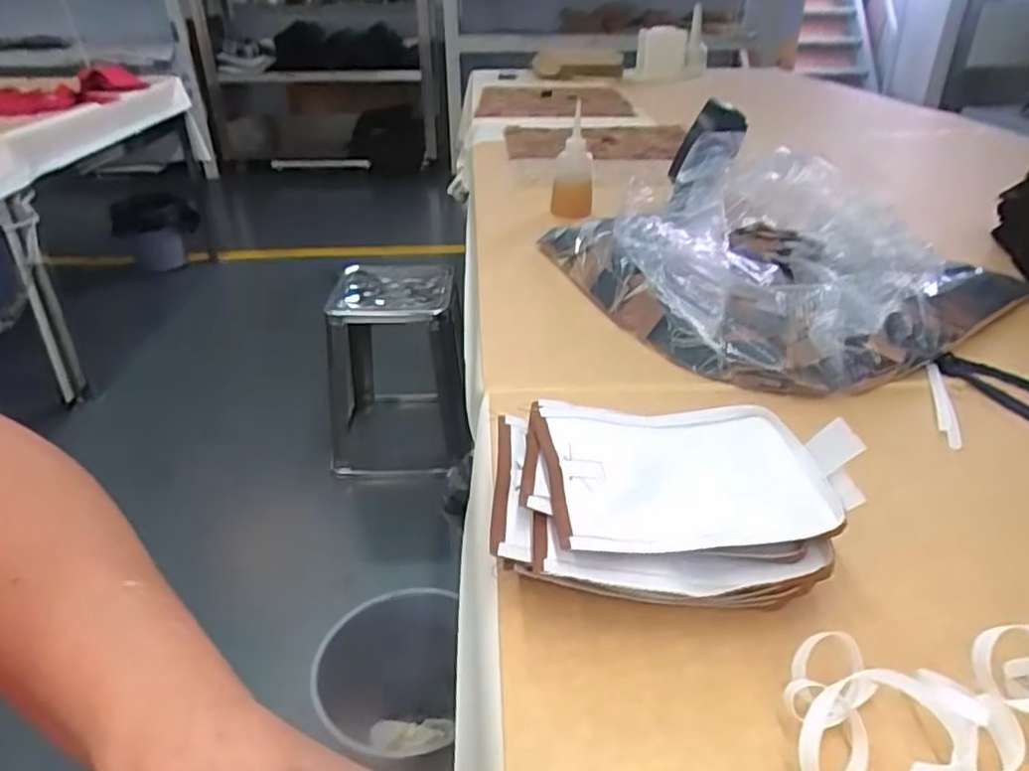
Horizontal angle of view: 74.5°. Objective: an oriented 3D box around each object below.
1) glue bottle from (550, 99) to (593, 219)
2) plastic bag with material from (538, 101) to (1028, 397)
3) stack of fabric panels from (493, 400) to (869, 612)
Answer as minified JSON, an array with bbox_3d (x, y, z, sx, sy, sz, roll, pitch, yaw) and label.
[{"bbox_3d":[0.091,-0.337,1.041,0.061,0.151,0.057,3,31,4],"label":"glue bottle"},{"bbox_3d":[0.279,-0.179,0.794,0.405,0.157,0.463,-21,37,-31],"label":"plastic bag with material"},{"bbox_3d":[0.101,0.075,0.445,0.224,0.070,0.142,-1,31,-2],"label":"stack of fabric panels"}]

